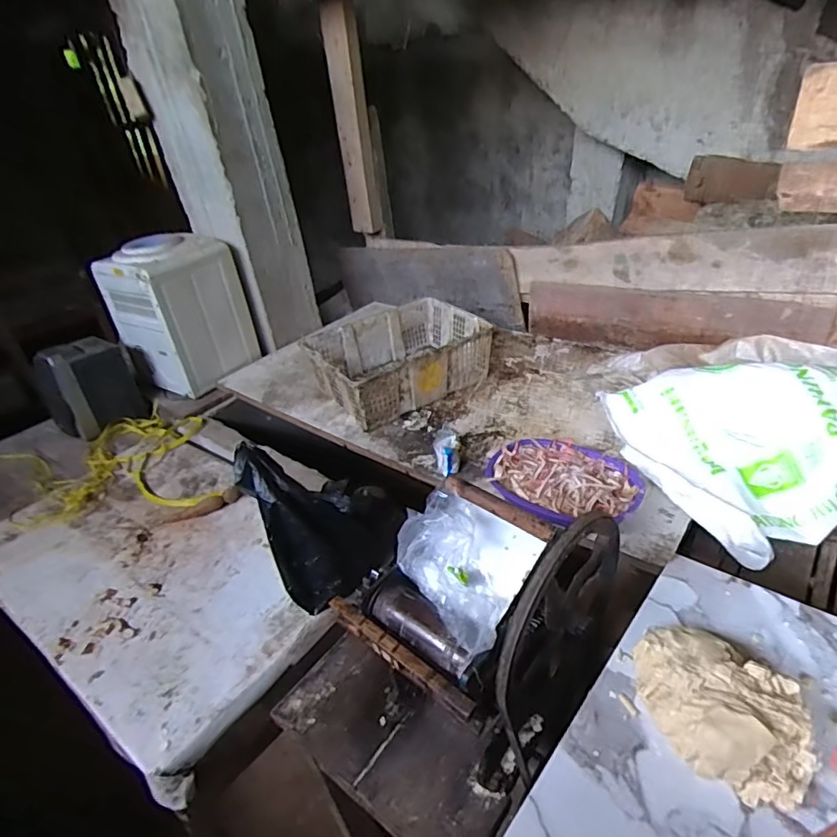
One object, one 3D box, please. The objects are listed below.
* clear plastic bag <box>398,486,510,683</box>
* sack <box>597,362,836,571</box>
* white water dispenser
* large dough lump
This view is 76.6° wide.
[{"bbox_3d":[0.041,0.193,0.656,0.107,0.056,0.204,-15,52,-11],"label":"clear plastic bag"},{"bbox_3d":[0.747,0.037,0.999,0.673,0.187,0.382,-5,33,5],"label":"sack"},{"bbox_3d":[-0.754,-0.336,1.705,0.322,0.437,0.326,20,42,36],"label":"white water dispenser"},{"bbox_3d":[0.283,0.263,0.500,0.148,0.067,0.139,10,37,25],"label":"large dough lump"}]

